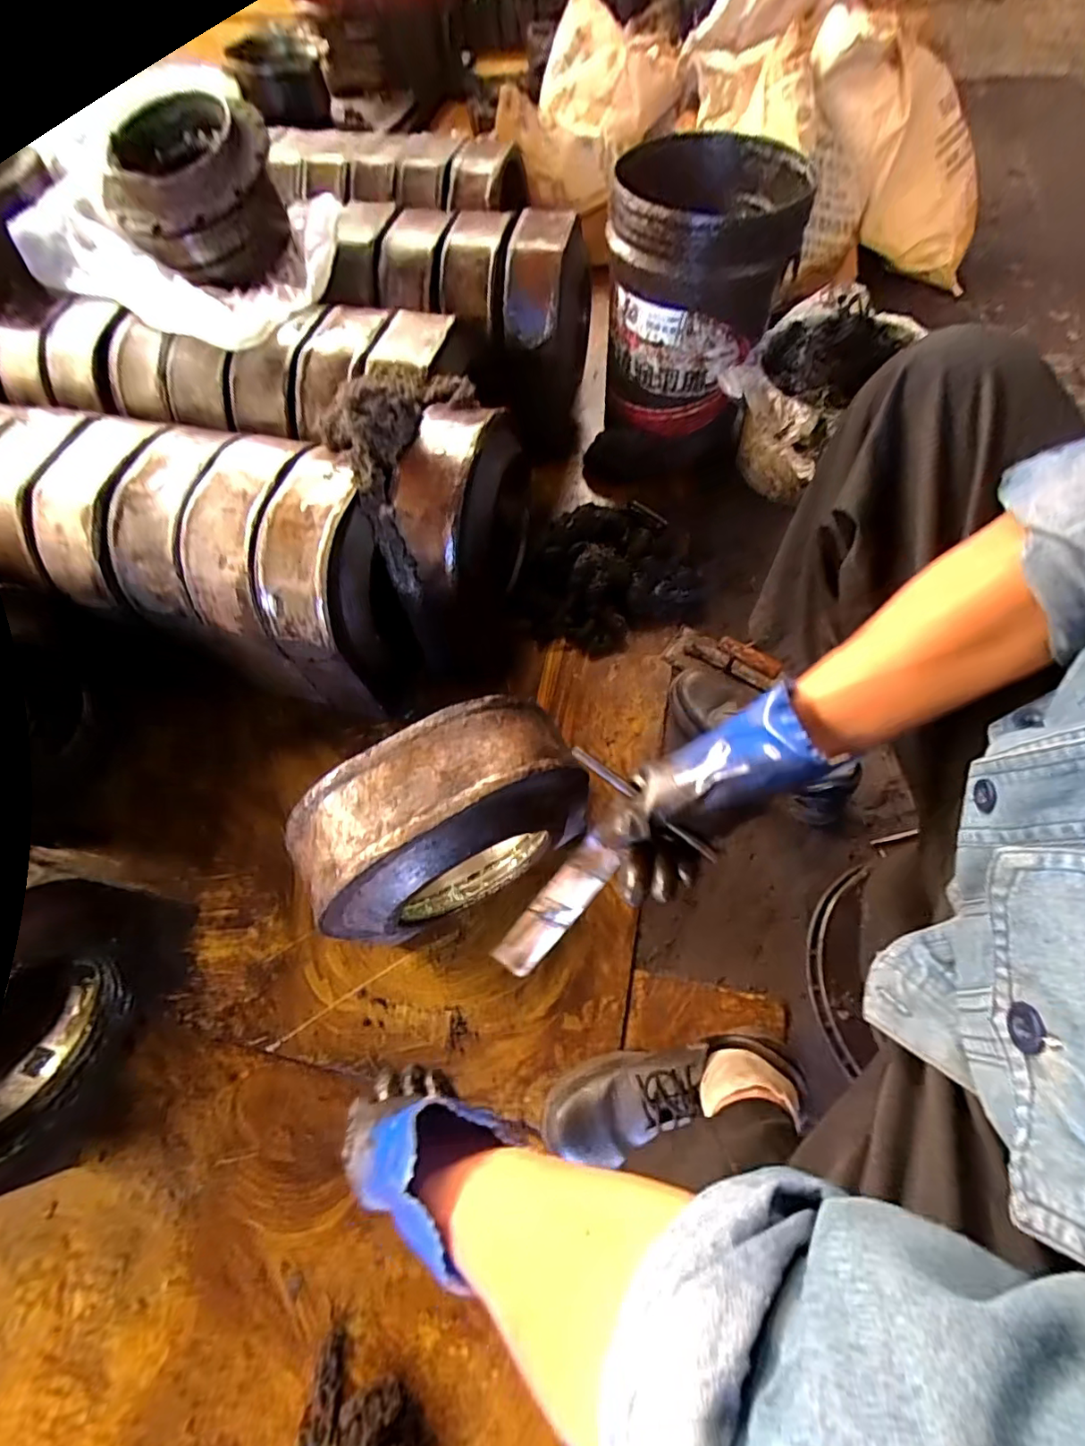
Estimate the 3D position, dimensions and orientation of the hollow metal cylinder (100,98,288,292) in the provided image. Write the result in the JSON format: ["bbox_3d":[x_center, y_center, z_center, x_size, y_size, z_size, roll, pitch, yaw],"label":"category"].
[{"bbox_3d":[-0.535,-0.829,0.844,0.247,0.150,0.257,-19,65,-6],"label":"hollow metal cylinder"}]

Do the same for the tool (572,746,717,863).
[{"bbox_3d":[0.087,0.069,0.467,0.151,0.009,0.010,38,71,3],"label":"tool"}]

